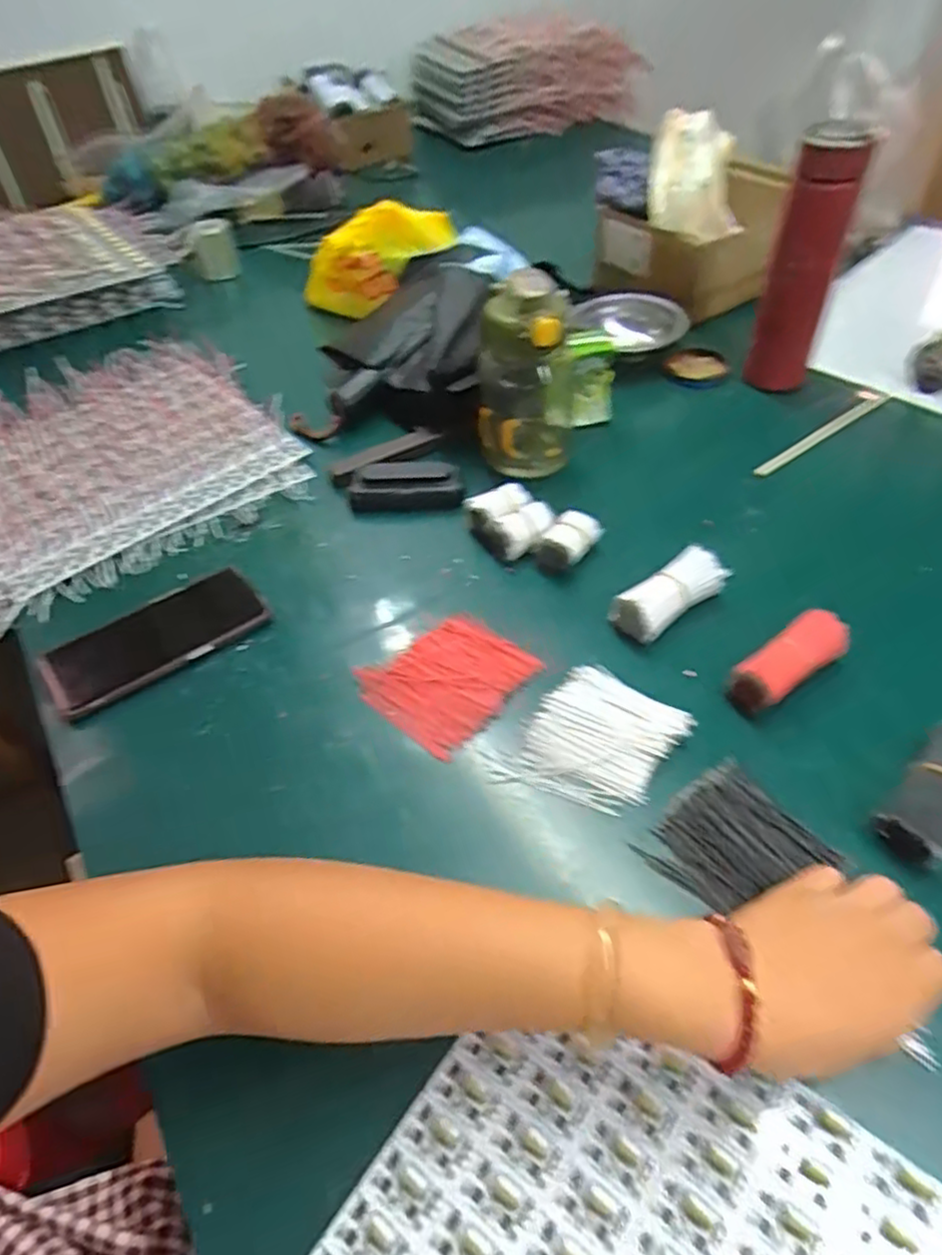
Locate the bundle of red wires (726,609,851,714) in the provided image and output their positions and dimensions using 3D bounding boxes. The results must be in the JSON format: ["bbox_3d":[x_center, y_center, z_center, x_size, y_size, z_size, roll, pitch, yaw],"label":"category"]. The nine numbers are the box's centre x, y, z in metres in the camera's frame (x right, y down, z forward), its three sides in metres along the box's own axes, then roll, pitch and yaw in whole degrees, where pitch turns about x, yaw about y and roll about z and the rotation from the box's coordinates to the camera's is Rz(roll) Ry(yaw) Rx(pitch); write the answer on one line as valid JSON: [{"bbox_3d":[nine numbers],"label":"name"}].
[{"bbox_3d":[0.221,0.025,0.494,0.095,0.034,0.040,-28,53,-19],"label":"bundle of red wires"}]

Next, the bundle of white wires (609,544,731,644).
[{"bbox_3d":[0.152,-0.026,0.534,0.087,0.031,0.036,-27,52,-18],"label":"bundle of white wires"}]

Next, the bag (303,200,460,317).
[{"bbox_3d":[-0.126,-0.456,0.868,0.212,0.095,0.069,-20,44,24],"label":"bag"}]

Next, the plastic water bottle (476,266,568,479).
[{"bbox_3d":[0.044,-0.227,0.620,0.080,0.149,0.071,0,49,4],"label":"plastic water bottle"}]

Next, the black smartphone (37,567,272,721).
[{"bbox_3d":[-0.247,0.007,0.548,0.162,0.011,0.082,-31,54,-21],"label":"black smartphone"}]

